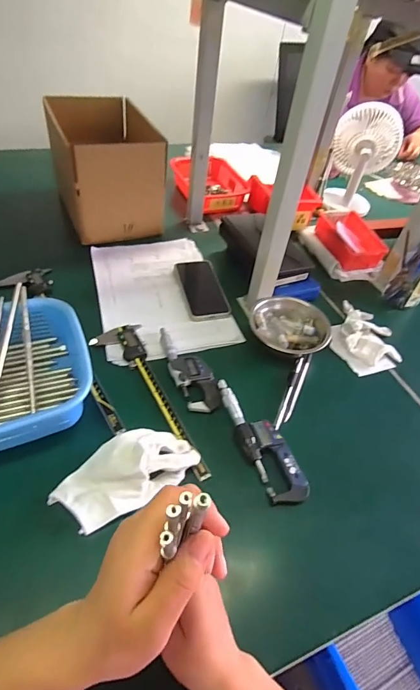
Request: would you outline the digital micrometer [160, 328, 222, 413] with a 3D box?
[{"bbox_3d":[-0.035,0.031,0.570,0.054,0.019,0.164,-17,52,-23],"label":"digital micrometer"}]

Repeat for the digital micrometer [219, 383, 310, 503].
[{"bbox_3d":[0.064,0.118,0.496,0.053,0.015,0.181,-15,51,-22],"label":"digital micrometer"}]

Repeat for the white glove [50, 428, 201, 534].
[{"bbox_3d":[-0.096,0.145,0.443,0.159,0.038,0.090,-28,58,-33],"label":"white glove"}]

